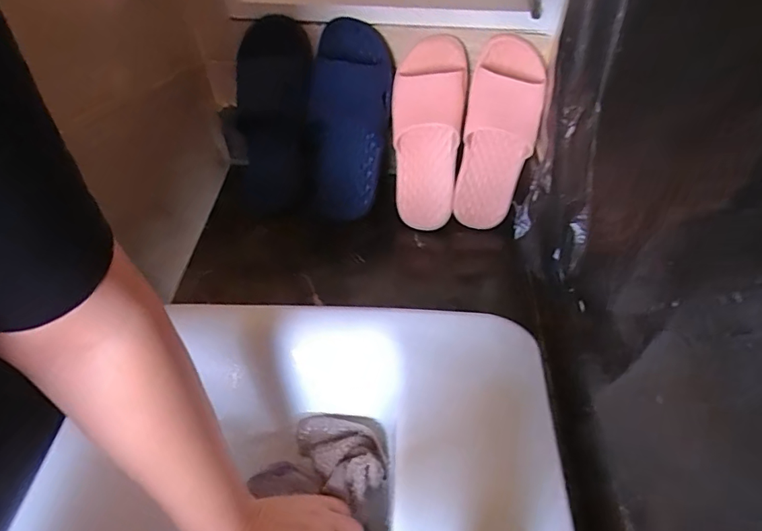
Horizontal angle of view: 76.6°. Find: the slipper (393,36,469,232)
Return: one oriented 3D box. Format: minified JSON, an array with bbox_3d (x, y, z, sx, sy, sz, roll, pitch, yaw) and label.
[{"bbox_3d":[0.065,-0.178,0.682,0.093,0.253,0.067,5,24,6],"label":"slipper"}]

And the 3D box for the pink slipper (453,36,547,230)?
[{"bbox_3d":[0.164,-0.179,0.681,0.099,0.259,0.056,14,24,14],"label":"pink slipper"}]

